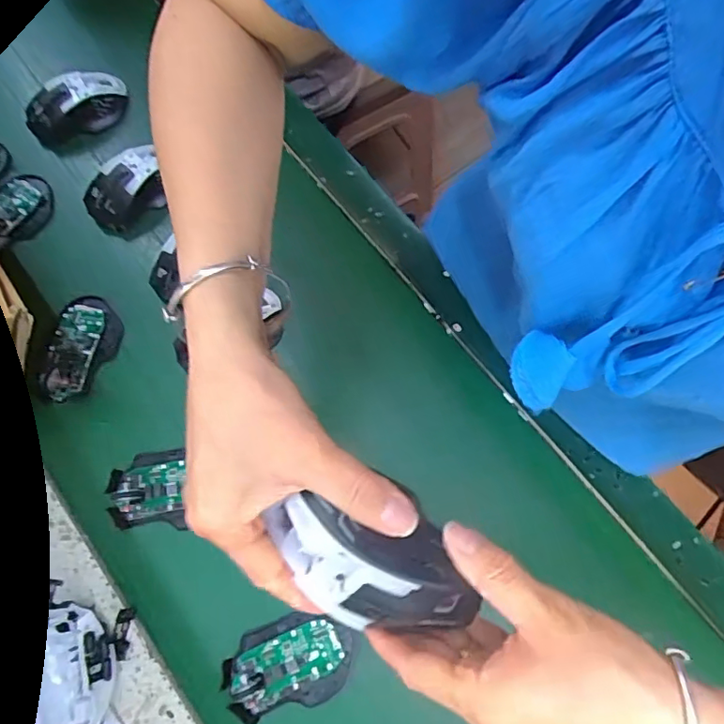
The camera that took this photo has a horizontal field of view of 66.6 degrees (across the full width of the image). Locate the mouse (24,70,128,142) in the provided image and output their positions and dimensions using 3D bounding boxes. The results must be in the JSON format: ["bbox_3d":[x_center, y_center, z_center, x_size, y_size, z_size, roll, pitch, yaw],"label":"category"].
[{"bbox_3d":[-0.328,-0.297,0.641,0.054,0.049,0.113,40,75,10],"label":"mouse"}]

